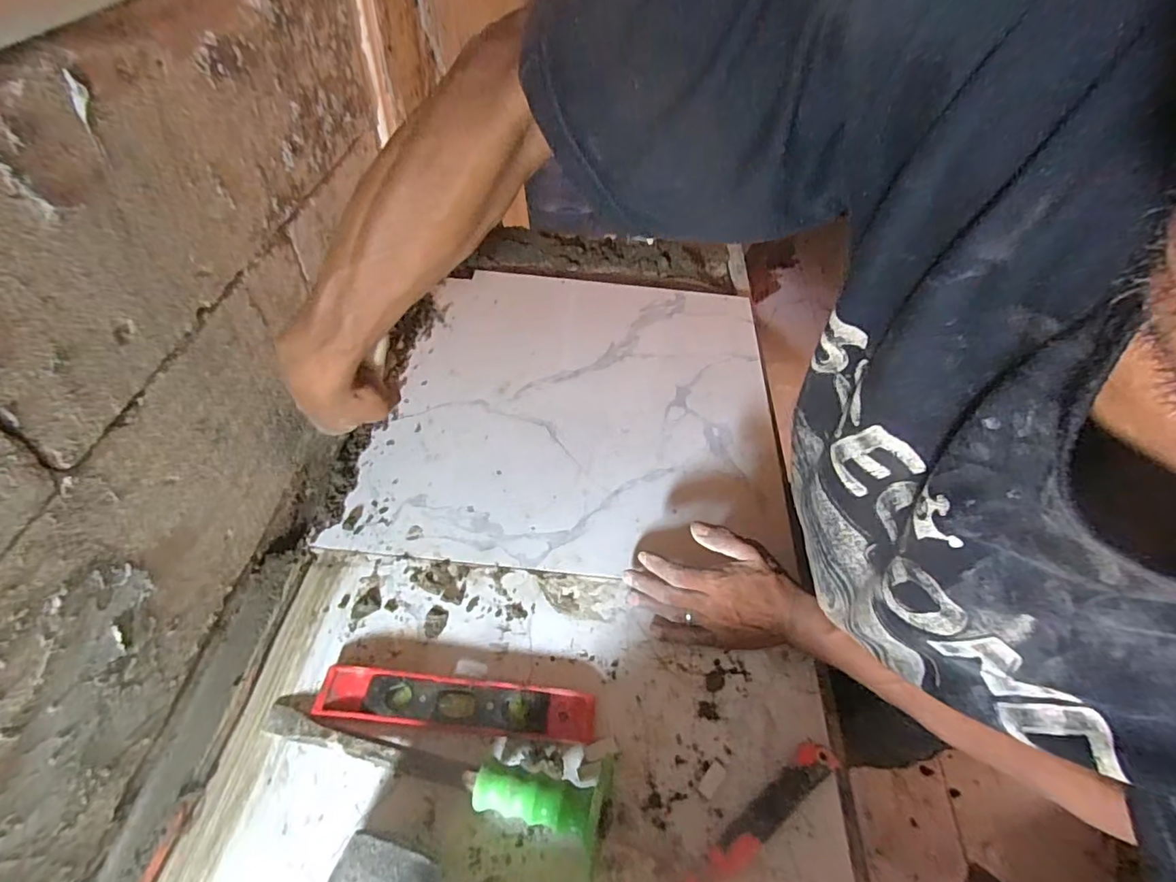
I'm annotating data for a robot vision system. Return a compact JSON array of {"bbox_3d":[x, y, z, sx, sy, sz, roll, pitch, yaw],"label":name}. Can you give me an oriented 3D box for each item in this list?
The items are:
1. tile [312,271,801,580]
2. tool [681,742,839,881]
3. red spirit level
[{"bbox_3d":[-0.006,-0.060,0.695,0.476,0.014,0.478,5,52,-1],"label":"tile"},{"bbox_3d":[0.101,0.301,0.393,0.226,0.015,0.025,-29,57,-25],"label":"tool"},{"bbox_3d":[-0.109,0.219,0.454,0.224,0.017,0.040,5,50,1],"label":"red spirit level"}]

